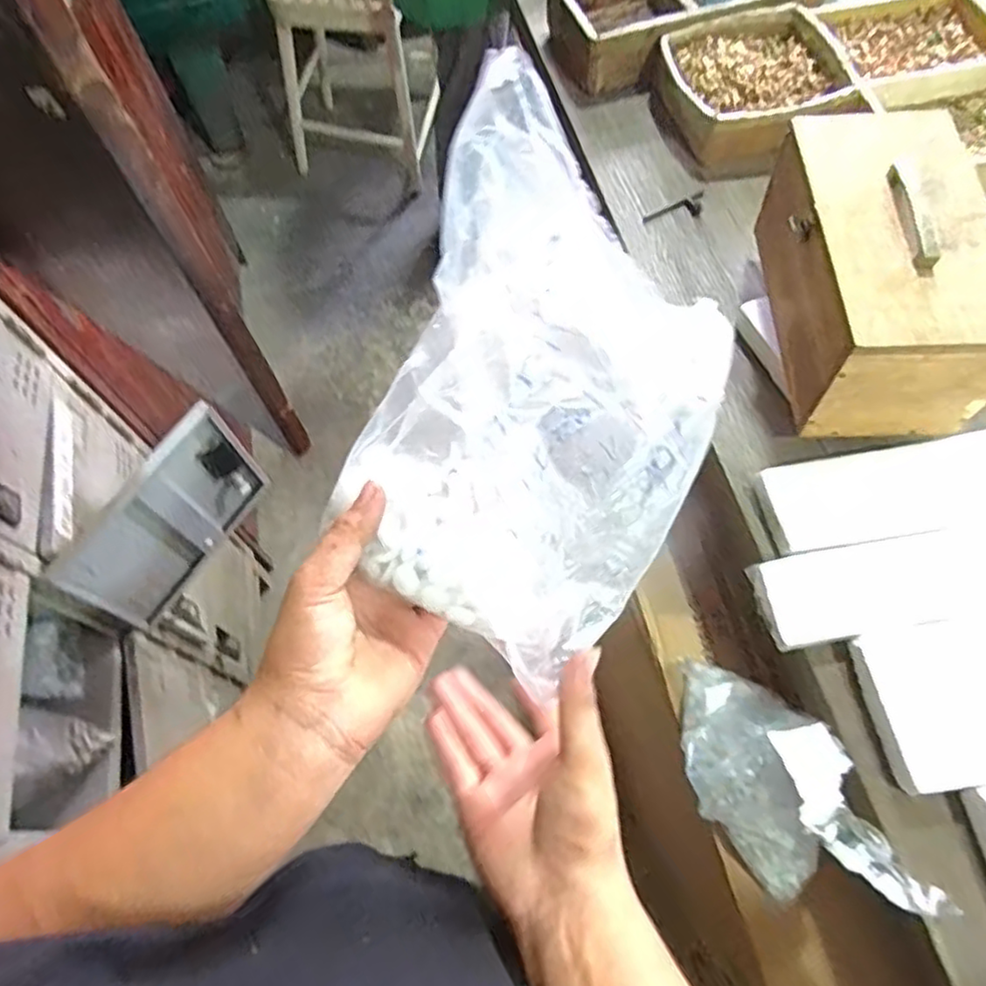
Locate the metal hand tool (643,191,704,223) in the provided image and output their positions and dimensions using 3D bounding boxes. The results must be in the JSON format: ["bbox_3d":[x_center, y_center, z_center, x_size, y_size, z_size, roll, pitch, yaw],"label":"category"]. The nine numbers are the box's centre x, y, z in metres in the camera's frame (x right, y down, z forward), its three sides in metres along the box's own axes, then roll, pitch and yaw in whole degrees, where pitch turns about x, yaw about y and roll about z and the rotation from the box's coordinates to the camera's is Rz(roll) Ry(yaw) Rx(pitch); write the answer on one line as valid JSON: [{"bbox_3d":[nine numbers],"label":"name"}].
[{"bbox_3d":[0.284,-0.426,1.030,0.103,0.008,0.039,-25,64,-9],"label":"metal hand tool"}]

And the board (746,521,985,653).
[{"bbox_3d":[0.578,0.071,0.729,0.579,0.009,0.100,-10,62,-2],"label":"board"}]

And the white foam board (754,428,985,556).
[{"bbox_3d":[0.598,-0.030,0.779,0.570,0.012,0.113,-11,62,-2],"label":"white foam board"}]

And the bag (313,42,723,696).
[{"bbox_3d":[0.021,-0.051,0.387,0.244,0.069,0.248,39,83,-25],"label":"bag"}]

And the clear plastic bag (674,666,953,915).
[{"bbox_3d":[0.288,0.301,0.717,0.130,0.193,0.265,-17,63,-5],"label":"clear plastic bag"}]

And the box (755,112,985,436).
[{"bbox_3d":[0.441,-0.247,0.790,0.186,0.190,0.316,0,63,4],"label":"box"}]

